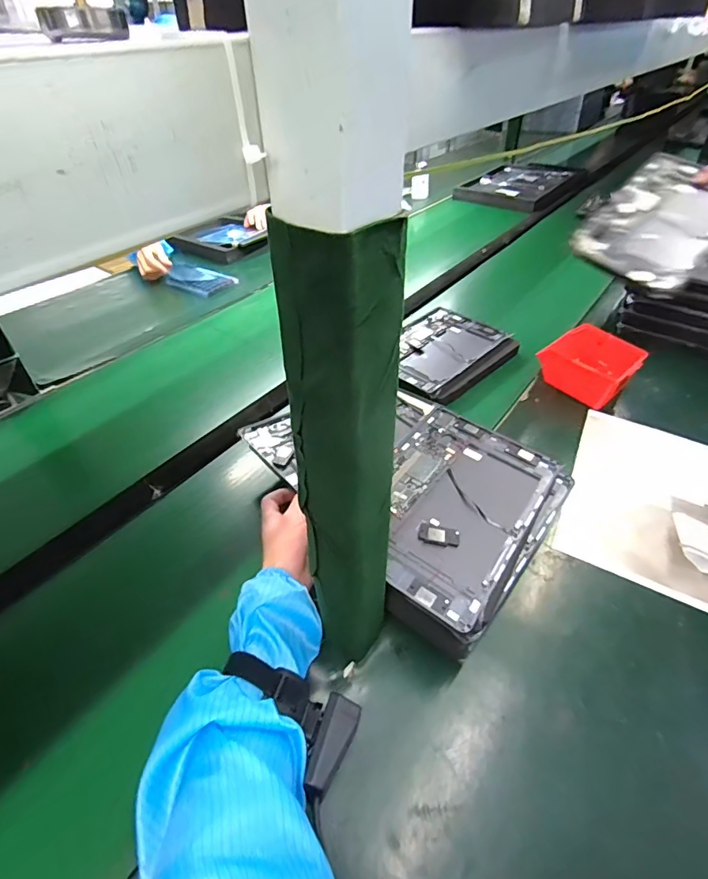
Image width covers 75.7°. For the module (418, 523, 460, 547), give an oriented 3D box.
[{"bbox_3d":[0.085,0.096,0.456,0.041,0.006,0.021,6,45,9],"label":"module"}]

